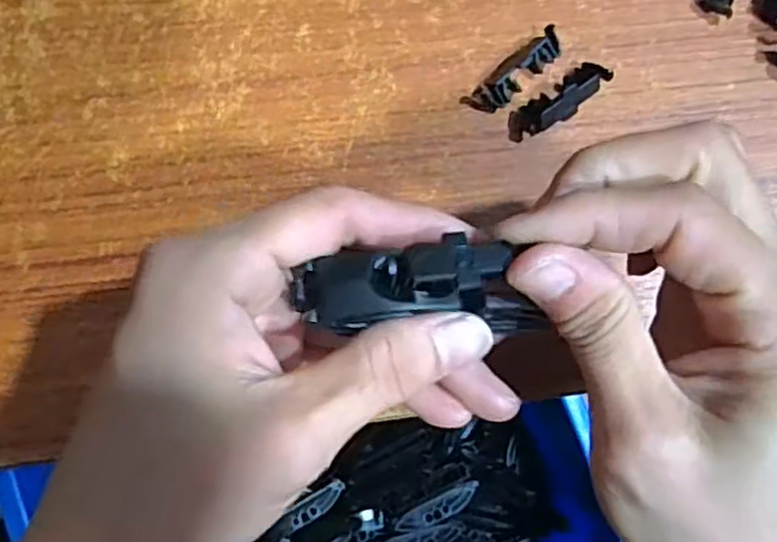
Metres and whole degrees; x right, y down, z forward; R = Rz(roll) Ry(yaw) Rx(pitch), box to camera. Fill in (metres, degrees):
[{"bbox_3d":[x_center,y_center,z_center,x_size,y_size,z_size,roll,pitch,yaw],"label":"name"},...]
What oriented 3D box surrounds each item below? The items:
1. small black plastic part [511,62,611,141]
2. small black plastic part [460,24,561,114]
[{"bbox_3d":[0.060,-0.059,0.253,0.040,0.010,0.013,-34,85,-7],"label":"small black plastic part"},{"bbox_3d":[0.045,-0.069,0.254,0.038,0.009,0.011,-39,85,-7],"label":"small black plastic part"}]

